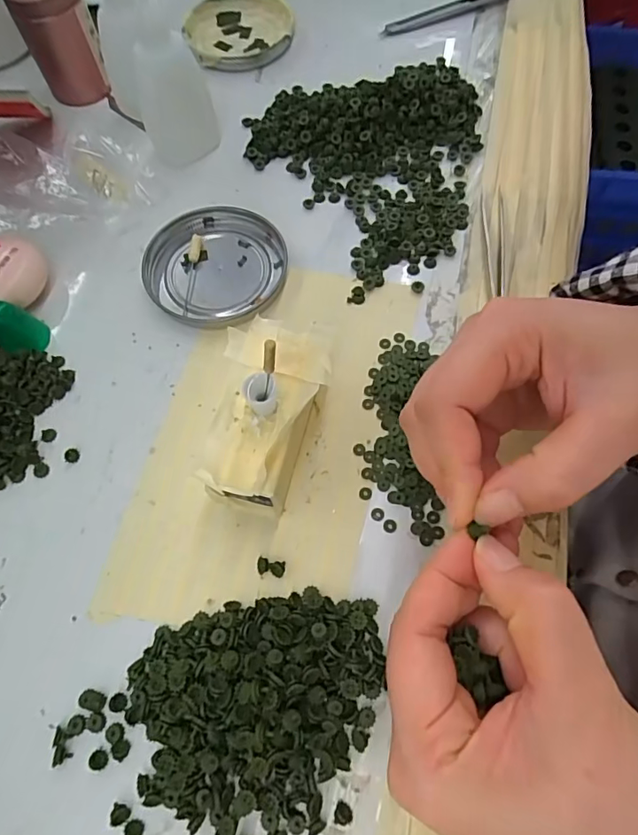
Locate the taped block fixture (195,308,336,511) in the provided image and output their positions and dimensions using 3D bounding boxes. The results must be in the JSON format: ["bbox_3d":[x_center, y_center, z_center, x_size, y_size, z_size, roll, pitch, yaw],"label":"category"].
[{"bbox_3d":[-0.024,0.002,0.233,0.047,0.036,0.085,12,67,7],"label":"taped block fixture"}]

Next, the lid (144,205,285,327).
[{"bbox_3d":[-0.059,-0.087,0.287,0.075,0.008,0.079,0,67,1],"label":"lid"}]

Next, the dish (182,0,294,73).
[{"bbox_3d":[-0.058,-0.288,0.375,0.078,0.011,0.084,0,67,1],"label":"dish"}]

